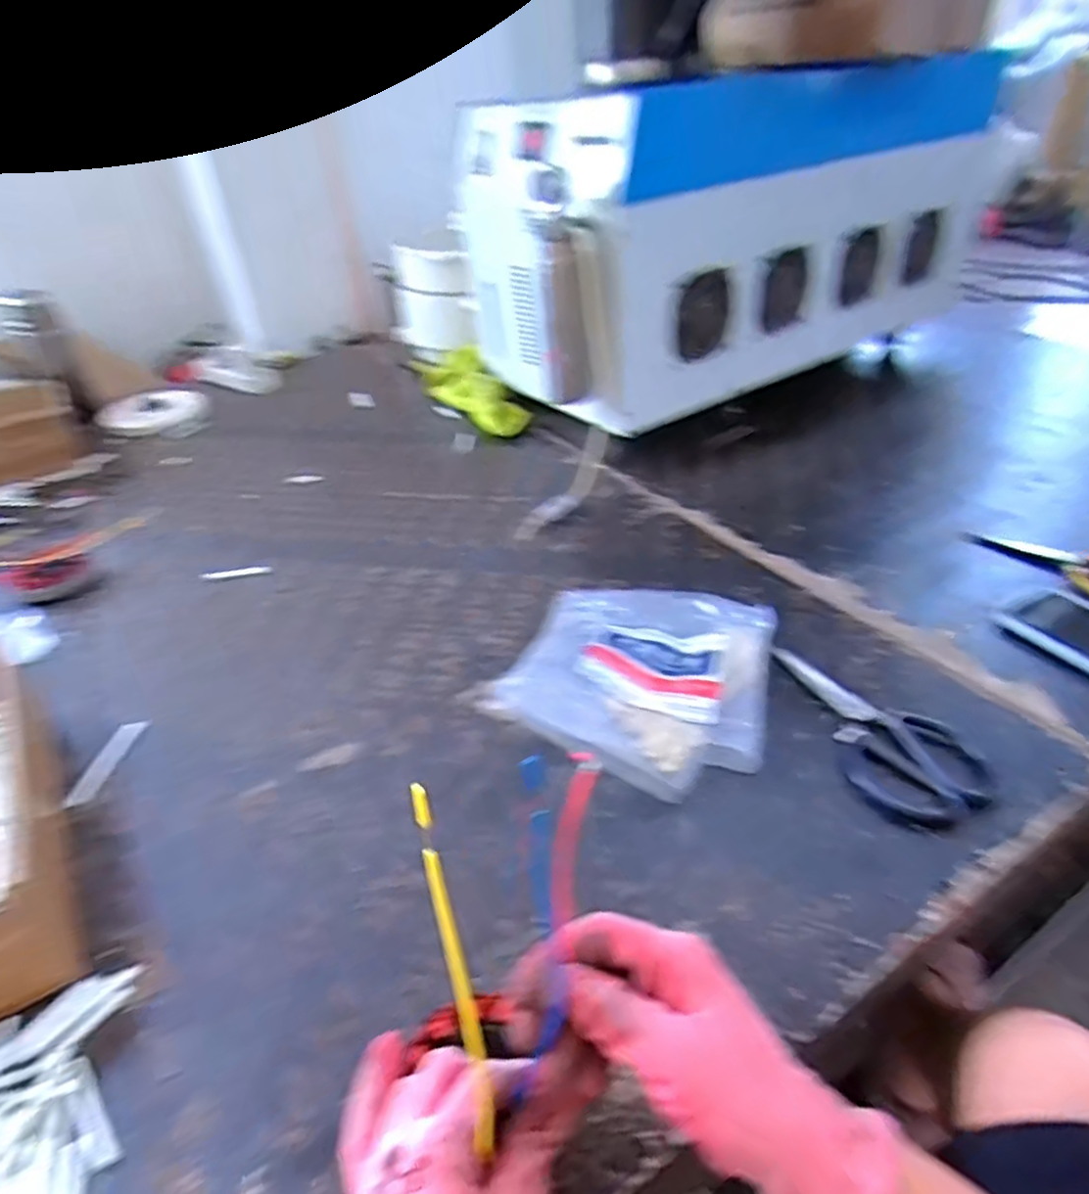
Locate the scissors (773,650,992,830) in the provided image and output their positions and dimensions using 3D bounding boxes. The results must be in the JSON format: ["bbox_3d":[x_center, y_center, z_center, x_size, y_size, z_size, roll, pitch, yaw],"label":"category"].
[{"bbox_3d":[0.253,0.100,0.568,0.093,0.010,0.189,-20,39,-18],"label":"scissors"}]

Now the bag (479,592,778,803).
[{"bbox_3d":[0.085,0.049,0.615,0.204,0.064,0.241,7,39,17],"label":"bag"}]

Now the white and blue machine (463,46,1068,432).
[{"bbox_3d":[0.308,-0.576,1.107,0.834,0.360,0.347,-22,39,-22],"label":"white and blue machine"}]

